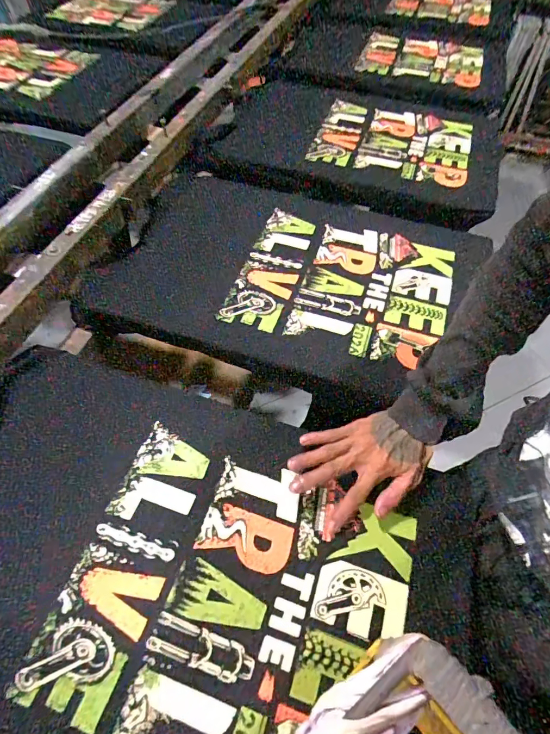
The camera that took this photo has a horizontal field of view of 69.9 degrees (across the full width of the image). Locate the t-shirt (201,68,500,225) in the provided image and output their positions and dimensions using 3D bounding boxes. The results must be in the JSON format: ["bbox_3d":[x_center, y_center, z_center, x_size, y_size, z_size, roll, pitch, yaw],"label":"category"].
[{"bbox_3d":[0.207,-0.551,0.948,0.621,0.064,0.482,17,66,3],"label":"t-shirt"}]

